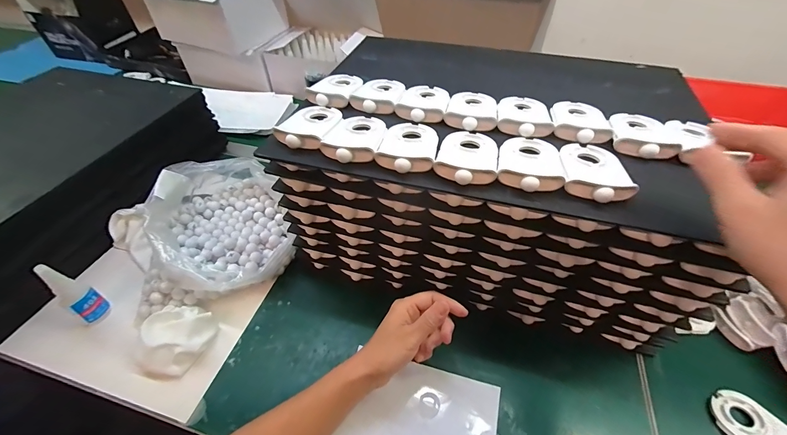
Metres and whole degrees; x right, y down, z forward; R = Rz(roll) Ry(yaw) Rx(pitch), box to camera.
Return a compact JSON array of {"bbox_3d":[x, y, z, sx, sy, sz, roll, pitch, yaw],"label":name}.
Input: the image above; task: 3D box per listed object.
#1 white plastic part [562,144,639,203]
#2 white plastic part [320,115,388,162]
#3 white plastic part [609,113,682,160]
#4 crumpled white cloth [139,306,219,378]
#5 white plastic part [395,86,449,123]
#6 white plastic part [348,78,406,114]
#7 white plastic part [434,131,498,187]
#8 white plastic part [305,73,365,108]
[{"bbox_3d":[0.192,-0.048,0.322,0.057,0.013,0.085,11,48,11],"label":"white plastic part"},{"bbox_3d":[-0.039,-0.091,0.361,0.058,0.014,0.087,7,47,7],"label":"white plastic part"},{"bbox_3d":[0.265,-0.094,0.362,0.055,0.015,0.080,13,48,13],"label":"white plastic part"},{"bbox_3d":[-0.265,0.146,0.412,0.065,0.039,0.082,26,52,23],"label":"crumpled white cloth"},{"bbox_3d":[0.038,-0.142,0.412,0.057,0.015,0.083,12,48,12],"label":"white plastic part"},{"bbox_3d":[-0.018,-0.160,0.430,0.060,0.015,0.086,8,47,8],"label":"white plastic part"},{"bbox_3d":[0.076,-0.066,0.339,0.057,0.013,0.088,11,48,11],"label":"white plastic part"},{"bbox_3d":[-0.073,-0.170,0.435,0.055,0.014,0.088,11,48,11],"label":"white plastic part"}]

